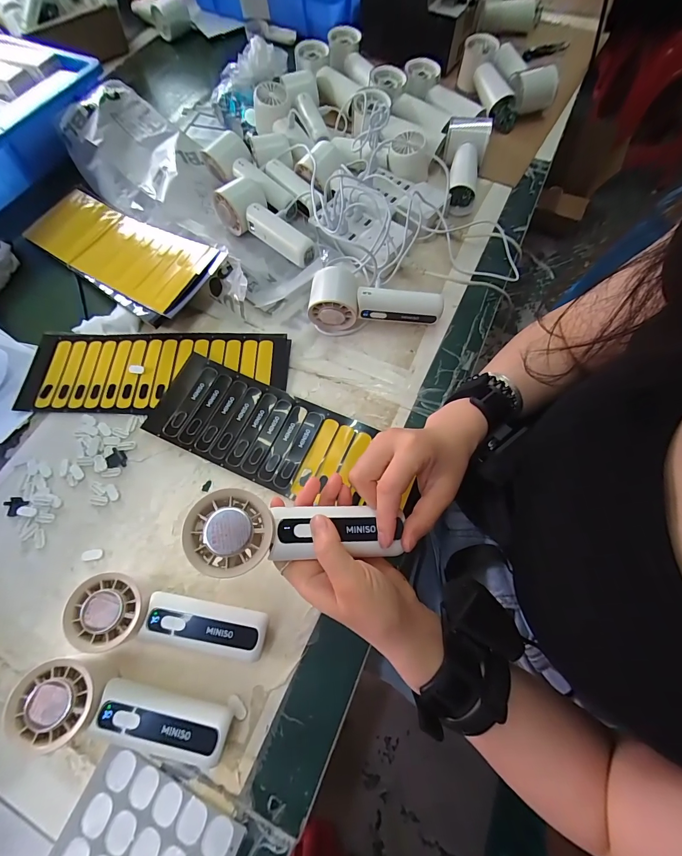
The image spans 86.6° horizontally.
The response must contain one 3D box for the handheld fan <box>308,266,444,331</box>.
[{"bbox_3d":[0.040,-0.152,0.425,0.152,0.049,0.052,-1,68,1],"label":"handheld fan"}]

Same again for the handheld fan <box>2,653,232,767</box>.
[{"bbox_3d":[-0.165,0.218,0.287,0.155,0.055,0.056,7,68,4],"label":"handheld fan"}]

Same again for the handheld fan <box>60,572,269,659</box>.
[{"bbox_3d":[-0.141,0.161,0.310,0.156,0.055,0.058,4,68,3],"label":"handheld fan"}]

